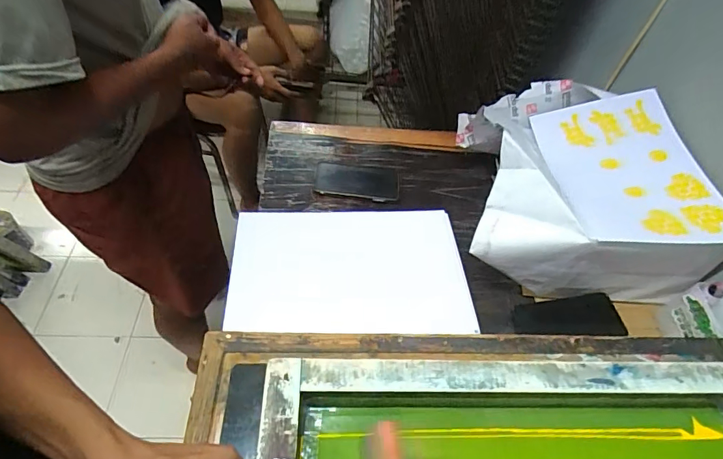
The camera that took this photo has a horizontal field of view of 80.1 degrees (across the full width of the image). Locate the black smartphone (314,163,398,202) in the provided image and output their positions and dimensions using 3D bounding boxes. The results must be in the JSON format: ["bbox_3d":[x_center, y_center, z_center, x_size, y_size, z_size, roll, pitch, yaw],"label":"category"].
[{"bbox_3d":[-0.009,-0.095,0.819,0.157,0.013,0.086,5,52,-3],"label":"black smartphone"}]

